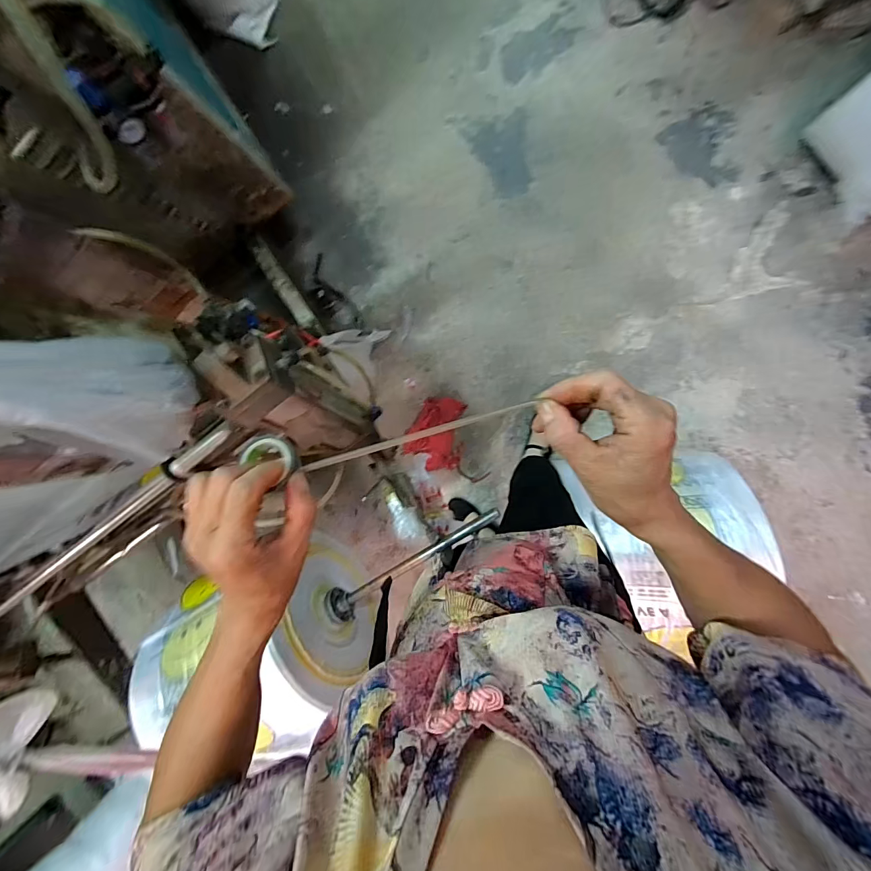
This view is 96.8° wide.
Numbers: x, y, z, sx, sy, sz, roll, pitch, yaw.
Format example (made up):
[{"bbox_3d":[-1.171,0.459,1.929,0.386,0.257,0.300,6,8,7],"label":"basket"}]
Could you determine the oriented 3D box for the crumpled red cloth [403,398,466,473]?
[{"bbox_3d":[0.007,-0.004,1.333,0.184,0.052,0.249,16,98,4],"label":"crumpled red cloth"}]

